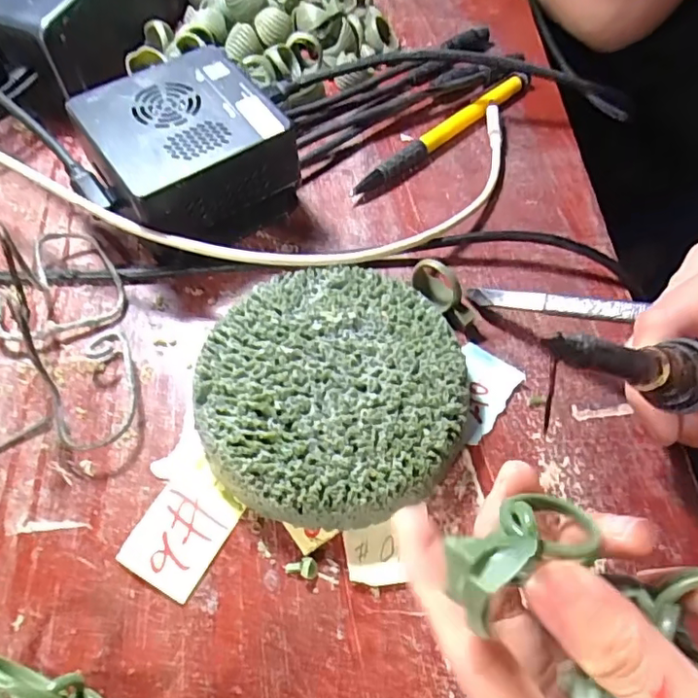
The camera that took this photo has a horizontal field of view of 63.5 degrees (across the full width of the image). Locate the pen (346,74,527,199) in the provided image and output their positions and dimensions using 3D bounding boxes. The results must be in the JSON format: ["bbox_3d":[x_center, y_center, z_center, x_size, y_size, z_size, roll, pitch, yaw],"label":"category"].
[{"bbox_3d":[0.052,-0.118,0.307,0.130,0.011,0.010,-39,68,-21],"label":"pen"}]

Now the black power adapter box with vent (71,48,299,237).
[{"bbox_3d":[-0.075,-0.088,0.264,0.078,0.050,0.075,-31,65,-18],"label":"black power adapter box with vent"}]

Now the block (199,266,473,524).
[{"bbox_3d":[-0.006,0.015,0.220,0.097,0.026,0.103,1,60,-1],"label":"block"}]

